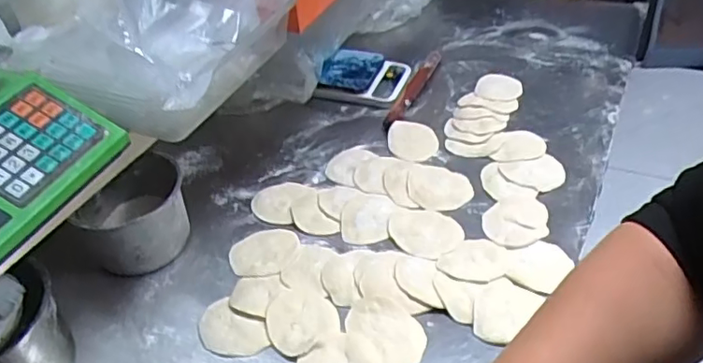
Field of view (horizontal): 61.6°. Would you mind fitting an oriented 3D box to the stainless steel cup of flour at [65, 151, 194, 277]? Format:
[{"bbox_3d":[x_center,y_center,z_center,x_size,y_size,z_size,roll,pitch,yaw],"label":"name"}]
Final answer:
[{"bbox_3d":[-0.304,0.047,0.840,0.134,0.108,0.142,-3,40,2],"label":"stainless steel cup of flour"}]

